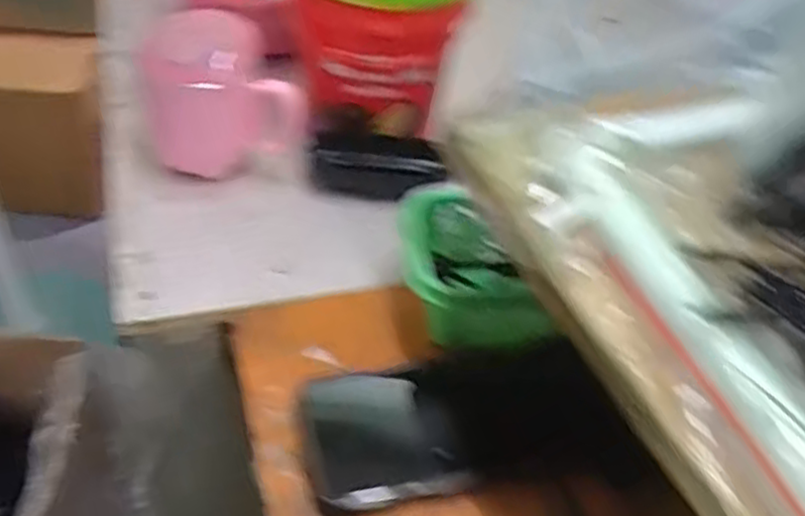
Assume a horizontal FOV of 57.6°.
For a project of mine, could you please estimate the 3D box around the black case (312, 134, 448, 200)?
[{"bbox_3d":[-0.017,-0.067,0.547,0.097,0.027,0.053,3,41,-5],"label":"black case"}]

